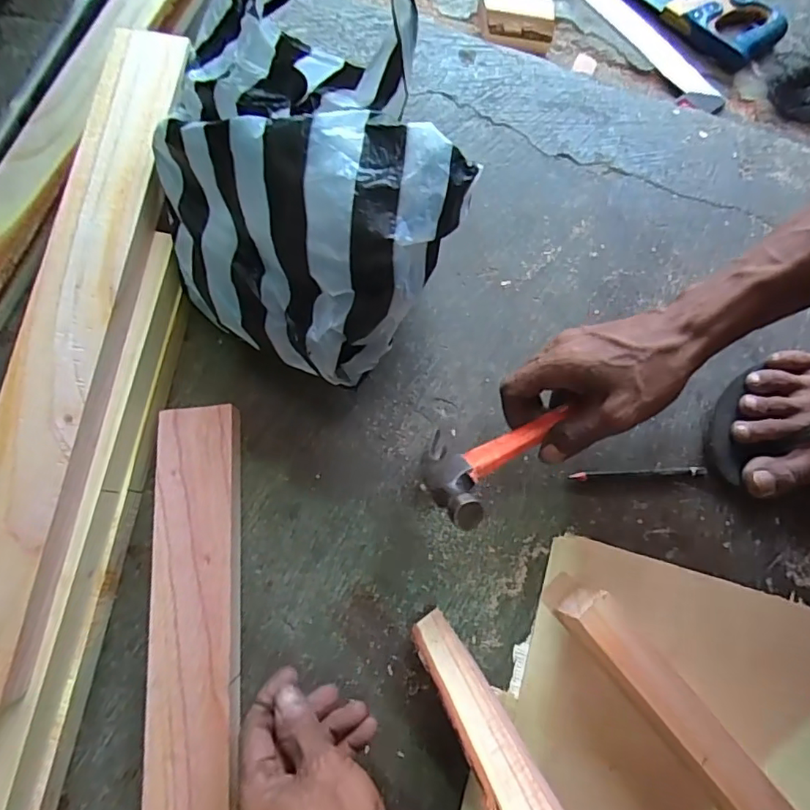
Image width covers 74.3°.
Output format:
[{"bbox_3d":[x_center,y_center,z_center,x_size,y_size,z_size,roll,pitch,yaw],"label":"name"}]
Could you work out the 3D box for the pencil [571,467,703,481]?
[{"bbox_3d":[0.199,0.058,0.455,0.117,0.006,0.008,-2,76,-1],"label":"pencil"}]

